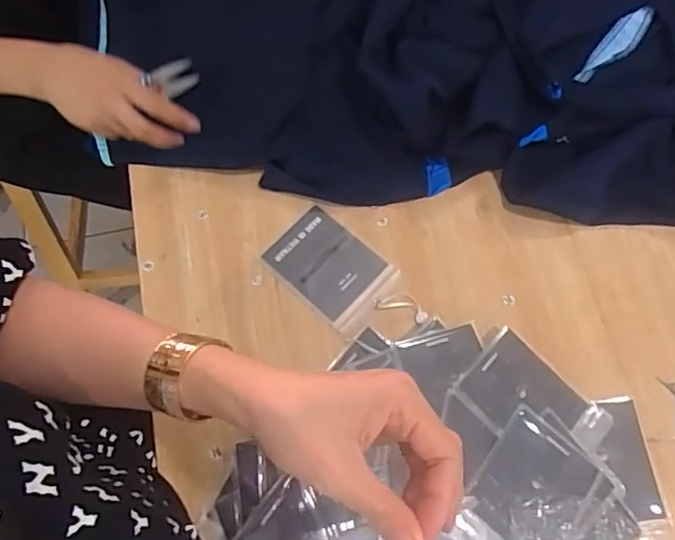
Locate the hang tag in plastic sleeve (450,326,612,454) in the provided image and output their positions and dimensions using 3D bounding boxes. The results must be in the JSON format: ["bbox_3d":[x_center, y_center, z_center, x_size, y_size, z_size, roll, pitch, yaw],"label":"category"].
[{"bbox_3d":[0.174,0.120,0.527,0.132,0.008,0.084,39,65,7],"label":"hang tag in plastic sleeve"}]

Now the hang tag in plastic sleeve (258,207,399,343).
[{"bbox_3d":[-0.006,-0.002,0.586,0.120,0.004,0.081,41,75,15],"label":"hang tag in plastic sleeve"}]

